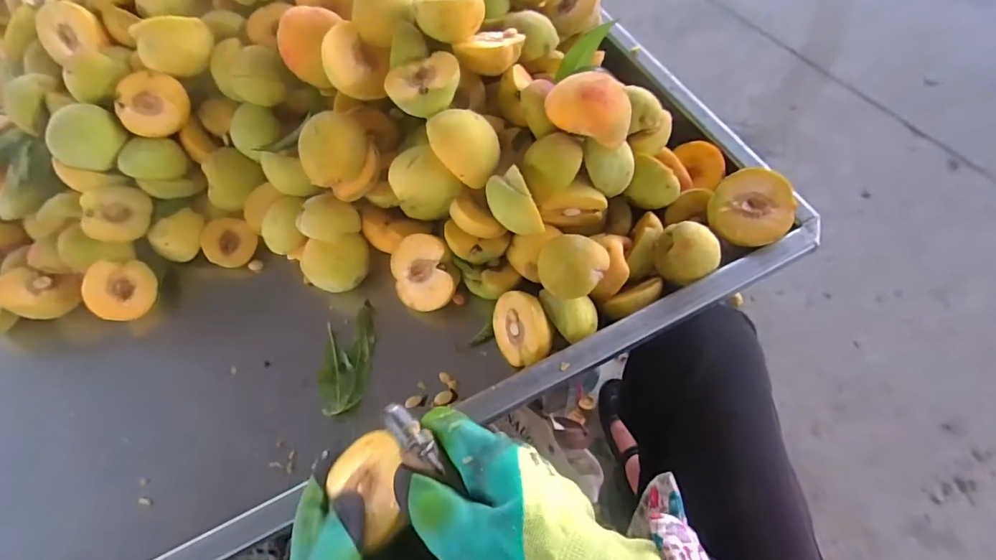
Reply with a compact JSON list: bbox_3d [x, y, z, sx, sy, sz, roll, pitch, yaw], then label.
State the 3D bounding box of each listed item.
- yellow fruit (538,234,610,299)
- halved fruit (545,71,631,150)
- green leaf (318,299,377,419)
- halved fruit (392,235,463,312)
[{"bbox_3d":[0.060,-0.010,0.401,0.057,0.039,0.048,15,63,11],"label":"yellow fruit"},{"bbox_3d":[0.072,-0.136,0.386,0.066,0.038,0.042,10,63,10],"label":"halved fruit"},{"bbox_3d":[-0.139,0.072,0.452,0.045,0.011,0.103,-3,61,3],"label":"green leaf"},{"bbox_3d":[-0.066,-0.008,0.461,0.062,0.033,0.070,-13,92,25],"label":"halved fruit"}]

